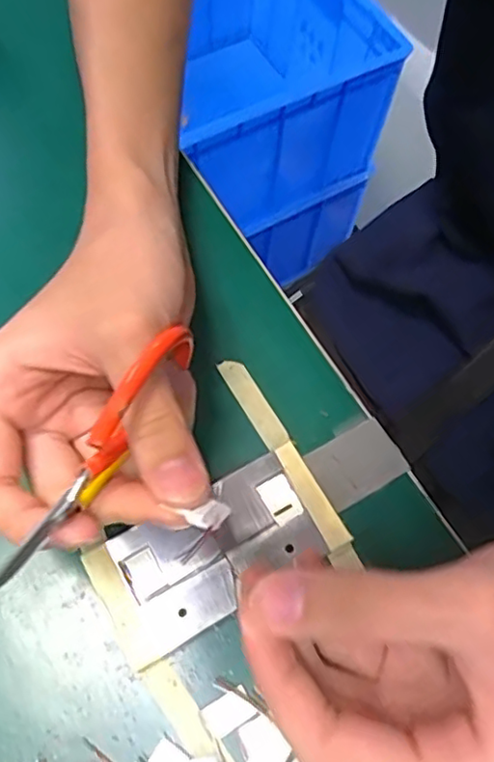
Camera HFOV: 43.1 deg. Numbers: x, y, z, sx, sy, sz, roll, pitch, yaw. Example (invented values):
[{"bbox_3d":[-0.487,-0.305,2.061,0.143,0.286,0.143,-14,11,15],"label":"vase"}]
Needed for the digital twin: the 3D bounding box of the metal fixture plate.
[{"bbox_3d":[-0.011,0.070,0.260,0.098,0.011,0.048,-28,70,-13],"label":"metal fixture plate"}]

